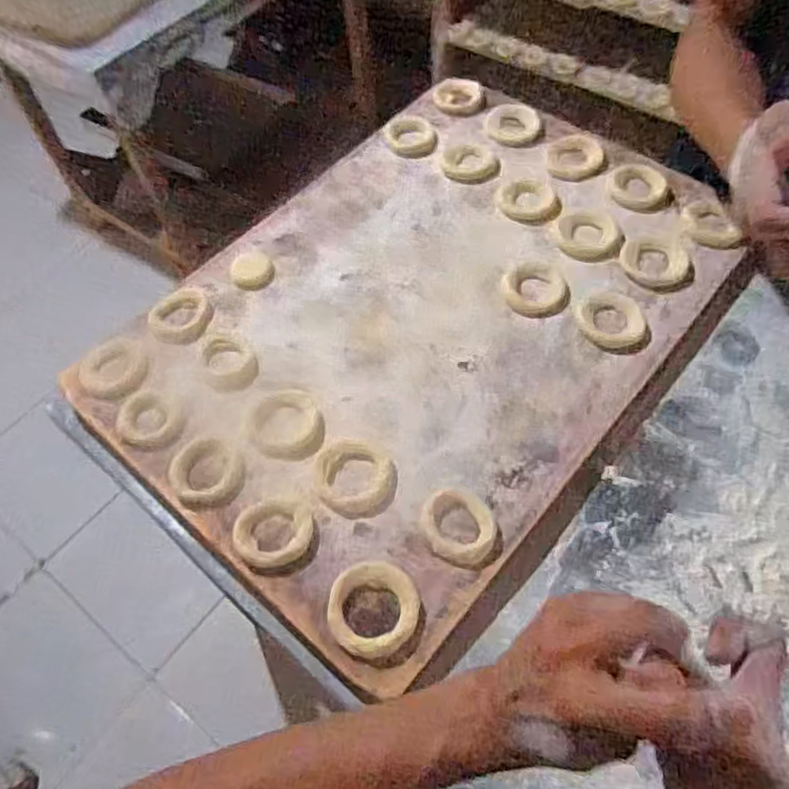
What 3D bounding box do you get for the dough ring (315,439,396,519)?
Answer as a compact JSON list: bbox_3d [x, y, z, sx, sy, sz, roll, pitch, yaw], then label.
[{"bbox_3d":[-0.034,0.070,0.523,0.067,0.009,0.064,-2,58,3],"label":"dough ring"}]

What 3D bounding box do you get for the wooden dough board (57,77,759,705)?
[{"bbox_3d":[0.027,-0.091,0.626,0.460,0.029,0.612,36,67,23],"label":"wooden dough board"}]

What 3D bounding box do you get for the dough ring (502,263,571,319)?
[{"bbox_3d":[0.143,-0.105,0.619,0.065,0.013,0.058,0,58,4],"label":"dough ring"}]

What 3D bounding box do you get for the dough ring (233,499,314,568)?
[{"bbox_3d":[-0.096,0.110,0.492,0.059,0.009,0.055,-2,58,3],"label":"dough ring"}]

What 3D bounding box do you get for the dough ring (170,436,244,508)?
[{"bbox_3d":[-0.160,0.067,0.527,0.065,0.007,0.058,23,62,17],"label":"dough ring"}]

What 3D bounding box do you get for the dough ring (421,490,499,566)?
[{"bbox_3d":[0.051,0.105,0.495,0.061,0.008,0.056,-2,58,3],"label":"dough ring"}]

